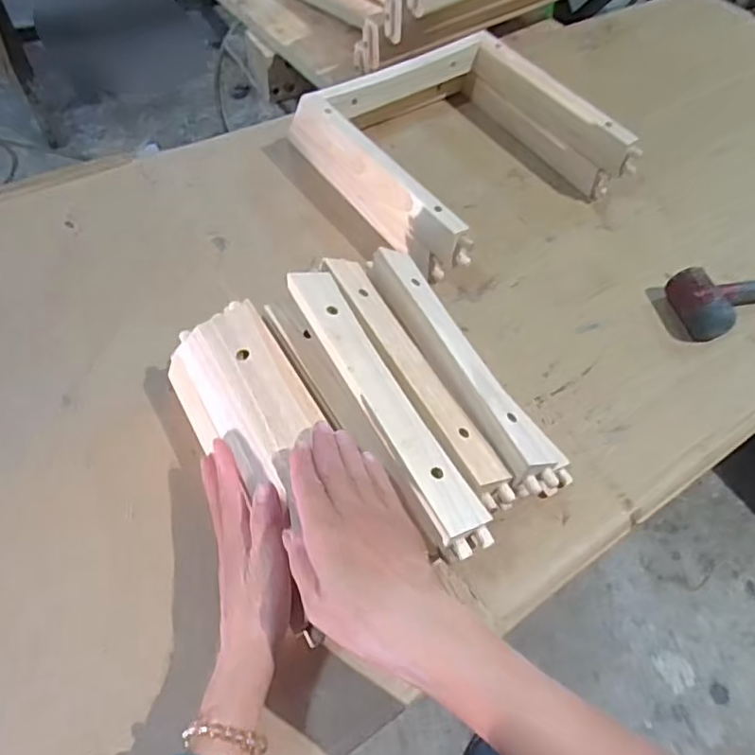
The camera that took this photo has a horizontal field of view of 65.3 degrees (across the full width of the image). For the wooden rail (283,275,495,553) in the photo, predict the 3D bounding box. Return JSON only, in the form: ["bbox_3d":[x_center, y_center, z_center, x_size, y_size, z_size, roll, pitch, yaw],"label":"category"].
[{"bbox_3d":[0.001,0.016,0.452,0.046,0.038,0.256,-24,63,-18],"label":"wooden rail"}]

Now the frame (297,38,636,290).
[{"bbox_3d":[0.099,-0.280,0.710,0.287,0.088,0.297,-31,65,-21],"label":"frame"}]

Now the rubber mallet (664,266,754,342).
[{"bbox_3d":[0.476,-0.106,0.657,0.322,0.042,0.077,-12,60,-12],"label":"rubber mallet"}]

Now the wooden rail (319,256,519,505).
[{"bbox_3d":[0.026,-0.003,0.492,0.050,0.025,0.258,-4,51,-44],"label":"wooden rail"}]

